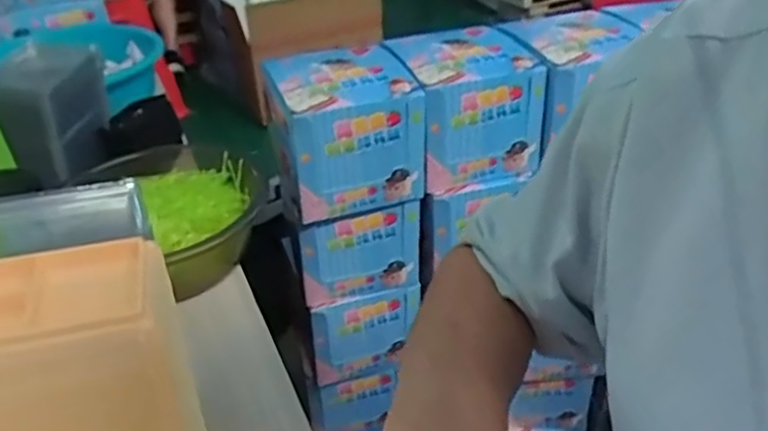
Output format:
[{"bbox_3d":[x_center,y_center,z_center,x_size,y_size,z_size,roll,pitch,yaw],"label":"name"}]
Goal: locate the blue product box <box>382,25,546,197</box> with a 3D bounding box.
[{"bbox_3d":[0.092,-0.132,0.811,0.150,0.129,0.155,-13,34,-15],"label":"blue product box"}]

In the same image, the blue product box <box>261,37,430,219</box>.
[{"bbox_3d":[-0.049,-0.098,0.770,0.150,0.133,0.152,-16,33,-16],"label":"blue product box"}]

